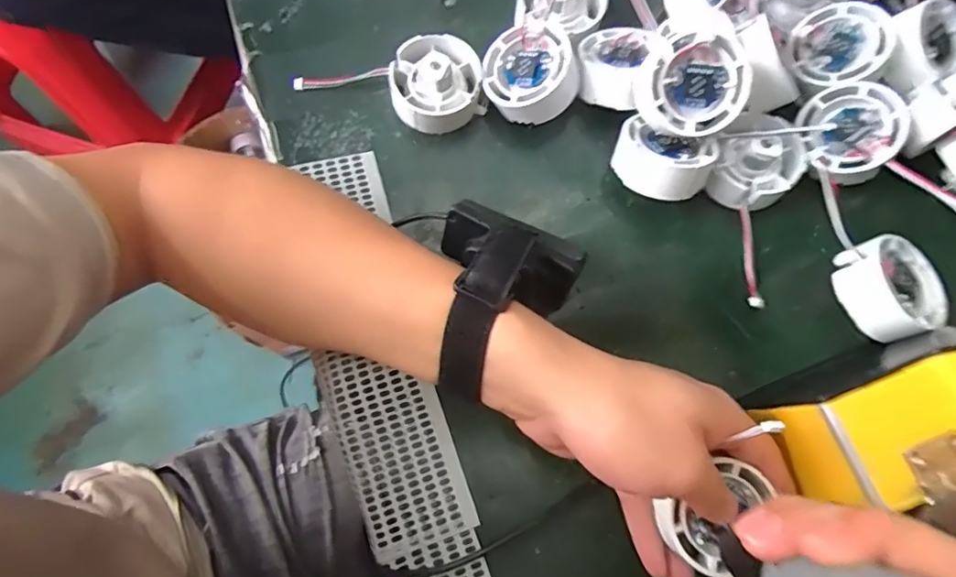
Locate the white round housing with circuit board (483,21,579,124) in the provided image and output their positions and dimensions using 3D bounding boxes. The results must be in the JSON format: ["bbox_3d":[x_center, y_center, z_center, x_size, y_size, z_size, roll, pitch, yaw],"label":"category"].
[{"bbox_3d":[0.032,-0.128,0.342,0.055,0.024,0.055,-5,77,24],"label":"white round housing with circuit board"}]

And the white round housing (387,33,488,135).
[{"bbox_3d":[-0.025,-0.126,0.349,0.056,0.035,0.051,0,76,-2],"label":"white round housing"}]

